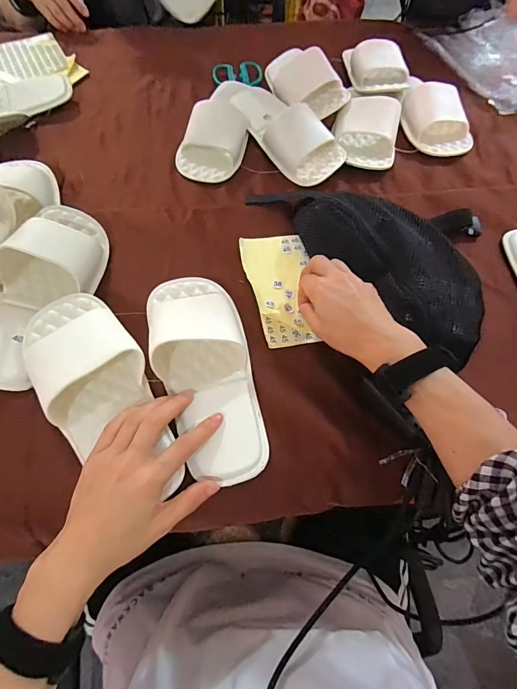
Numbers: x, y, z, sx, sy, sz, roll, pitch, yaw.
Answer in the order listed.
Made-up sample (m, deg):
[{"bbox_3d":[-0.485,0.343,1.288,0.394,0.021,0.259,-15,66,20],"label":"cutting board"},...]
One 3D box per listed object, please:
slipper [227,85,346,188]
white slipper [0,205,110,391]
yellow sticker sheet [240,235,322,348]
[{"bbox_3d":[0.038,-0.344,0.575,0.093,0.064,0.238,-32,66,-18],"label":"slipper"},{"bbox_3d":[-0.243,-0.072,0.404,0.096,0.053,0.237,8,61,3],"label":"white slipper"},{"bbox_3d":[0.024,-0.072,0.454,0.081,0.005,0.166,-3,61,-5],"label":"yellow sticker sheet"}]

